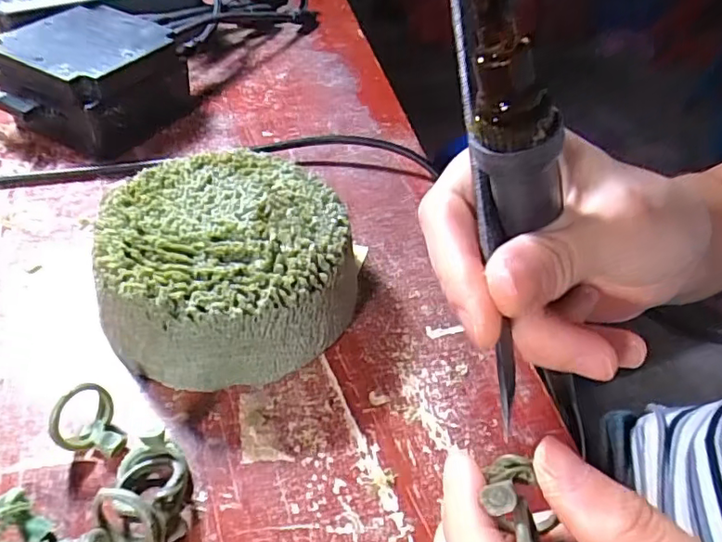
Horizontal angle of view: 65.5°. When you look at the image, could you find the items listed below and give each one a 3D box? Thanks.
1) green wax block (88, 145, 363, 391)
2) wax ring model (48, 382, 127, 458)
[{"bbox_3d":[-0.054,-0.004,0.239,0.100,0.045,0.099,-4,46,-12],"label":"green wax block"},{"bbox_3d":[-0.097,0.055,0.199,0.021,0.015,0.024,-21,52,-25],"label":"wax ring model"}]

